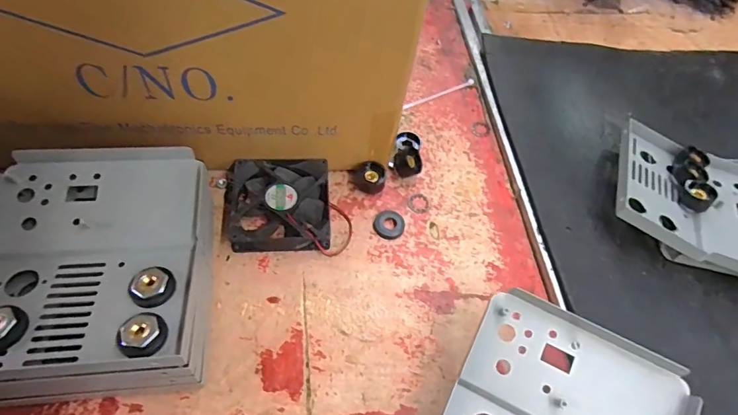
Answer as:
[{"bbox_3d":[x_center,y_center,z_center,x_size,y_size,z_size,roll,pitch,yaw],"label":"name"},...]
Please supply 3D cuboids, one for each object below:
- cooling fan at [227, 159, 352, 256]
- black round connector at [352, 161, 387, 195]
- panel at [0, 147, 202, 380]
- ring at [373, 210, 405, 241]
[{"bbox_3d":[-0.081,-0.003,0.444,0.106,0.027,0.094,-2,57,-9],"label":"cooling fan"},{"bbox_3d":[0.000,-0.032,0.472,0.035,0.026,0.028,11,56,-1],"label":"black round connector"},{"bbox_3d":[-0.209,0.035,0.337,0.162,0.032,0.175,-2,57,-9],"label":"panel"},{"bbox_3d":[0.020,0.017,0.455,0.030,0.004,0.032,4,56,-6],"label":"ring"}]

